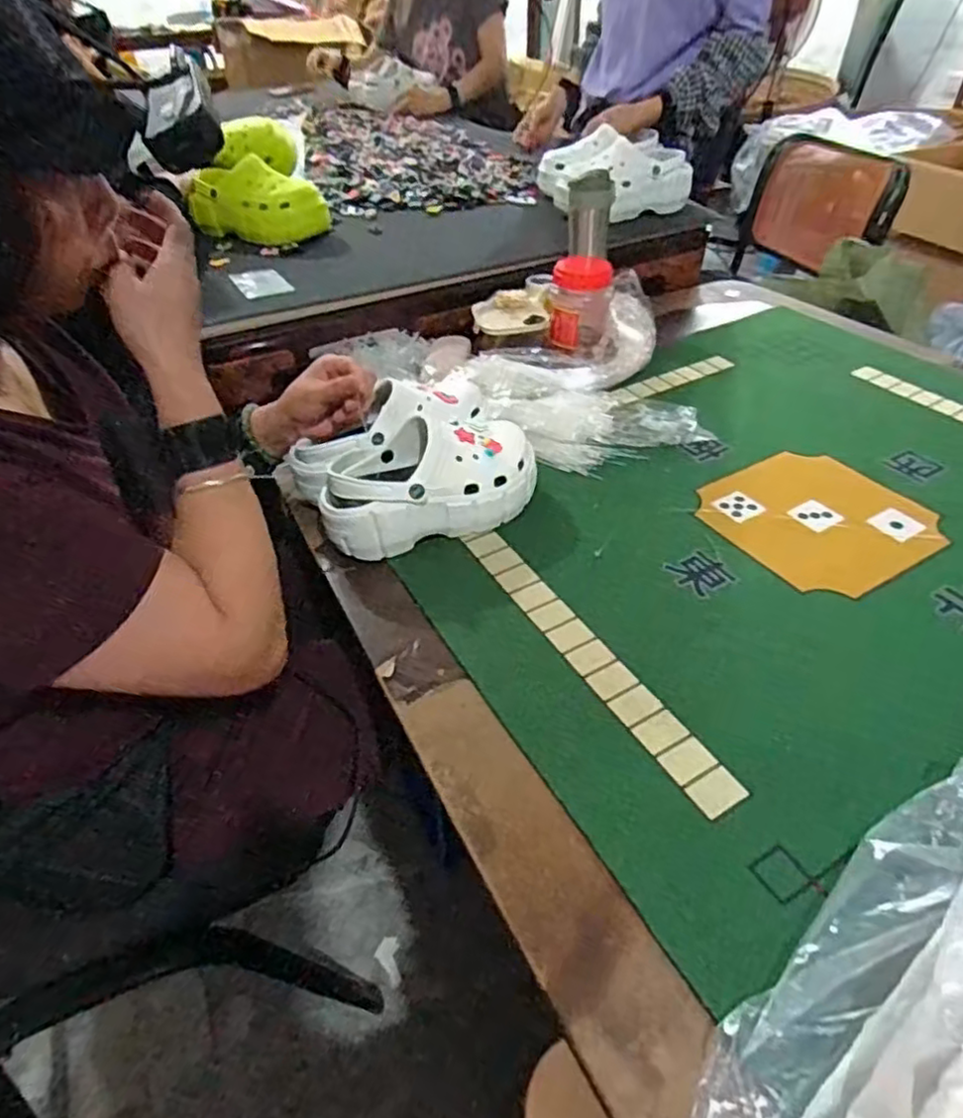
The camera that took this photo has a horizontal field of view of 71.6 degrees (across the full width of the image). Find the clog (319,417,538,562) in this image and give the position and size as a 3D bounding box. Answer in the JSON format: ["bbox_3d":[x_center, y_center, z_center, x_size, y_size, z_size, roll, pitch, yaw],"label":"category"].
[{"bbox_3d":[-0.060,-0.094,0.719,0.233,0.090,0.126,-17,45,-15],"label":"clog"}]

